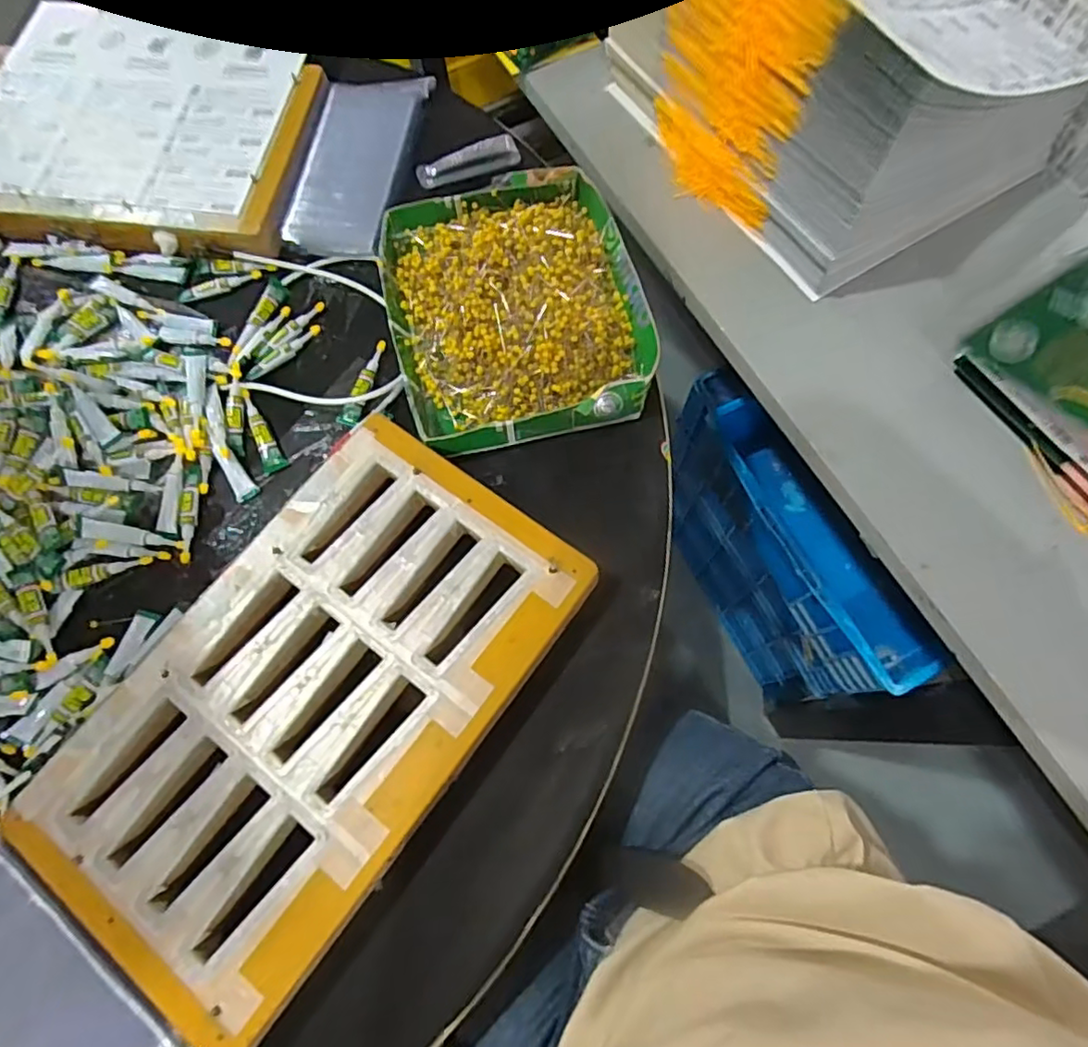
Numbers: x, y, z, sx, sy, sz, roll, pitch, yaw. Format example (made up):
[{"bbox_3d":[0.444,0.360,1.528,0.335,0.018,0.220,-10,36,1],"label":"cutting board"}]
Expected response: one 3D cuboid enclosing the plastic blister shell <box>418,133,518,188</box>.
[{"bbox_3d":[-0.081,-0.382,0.639,0.106,0.012,0.037,-19,72,-4],"label":"plastic blister shell"}]

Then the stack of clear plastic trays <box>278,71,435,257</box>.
[{"bbox_3d":[-0.191,-0.378,0.635,0.102,0.027,0.232,7,70,5],"label":"stack of clear plastic trays"}]

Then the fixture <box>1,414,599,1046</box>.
[{"bbox_3d":[-0.164,0.124,0.444,0.231,0.040,0.388,35,75,14],"label":"fixture"}]

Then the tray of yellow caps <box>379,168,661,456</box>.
[{"bbox_3d":[-0.027,-0.201,0.549,0.216,0.054,0.266,-14,70,-3],"label":"tray of yellow caps"}]

